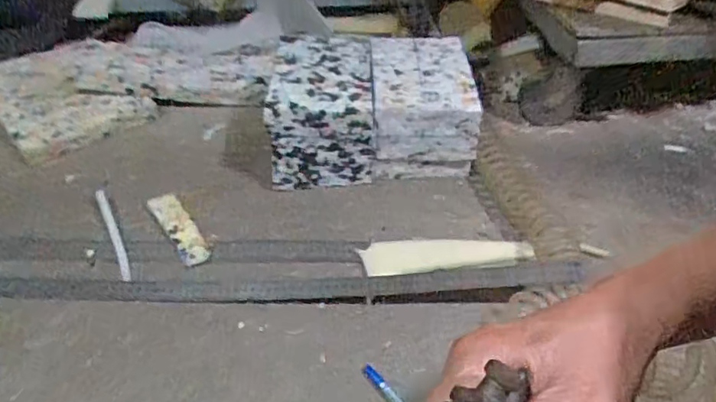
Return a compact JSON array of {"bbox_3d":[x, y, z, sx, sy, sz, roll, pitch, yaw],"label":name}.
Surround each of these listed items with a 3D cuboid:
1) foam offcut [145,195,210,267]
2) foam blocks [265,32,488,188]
[{"bbox_3d":[-0.238,0.033,0.765,0.037,0.010,0.145,-26,48,-24],"label":"foam offcut"},{"bbox_3d":[0.020,-0.145,0.867,0.300,0.133,0.215,-4,43,-3],"label":"foam blocks"}]

